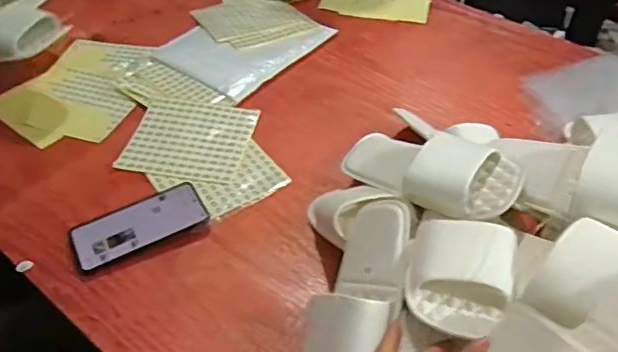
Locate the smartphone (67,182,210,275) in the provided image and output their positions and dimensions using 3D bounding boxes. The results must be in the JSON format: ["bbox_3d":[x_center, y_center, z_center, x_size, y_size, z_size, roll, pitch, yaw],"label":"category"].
[{"bbox_3d":[-0.213,0.060,0.700,0.164,0.012,0.080,-24,56,-21],"label":"smartphone"}]

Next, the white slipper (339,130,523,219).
[{"bbox_3d":[0.140,-0.011,0.670,0.101,0.072,0.233,-33,30,-29],"label":"white slipper"}]

